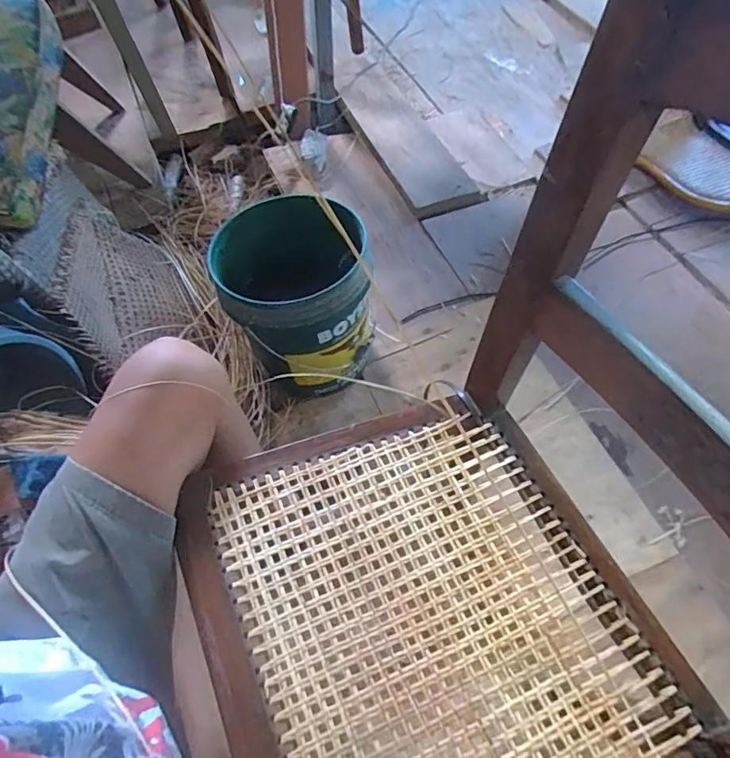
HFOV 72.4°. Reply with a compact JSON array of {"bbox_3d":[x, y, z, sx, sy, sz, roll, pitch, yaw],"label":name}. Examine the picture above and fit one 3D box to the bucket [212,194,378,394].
[{"bbox_3d":[-0.141,-0.168,1.027,0.274,0.317,0.297,0,58,-1],"label":"bucket"}]

